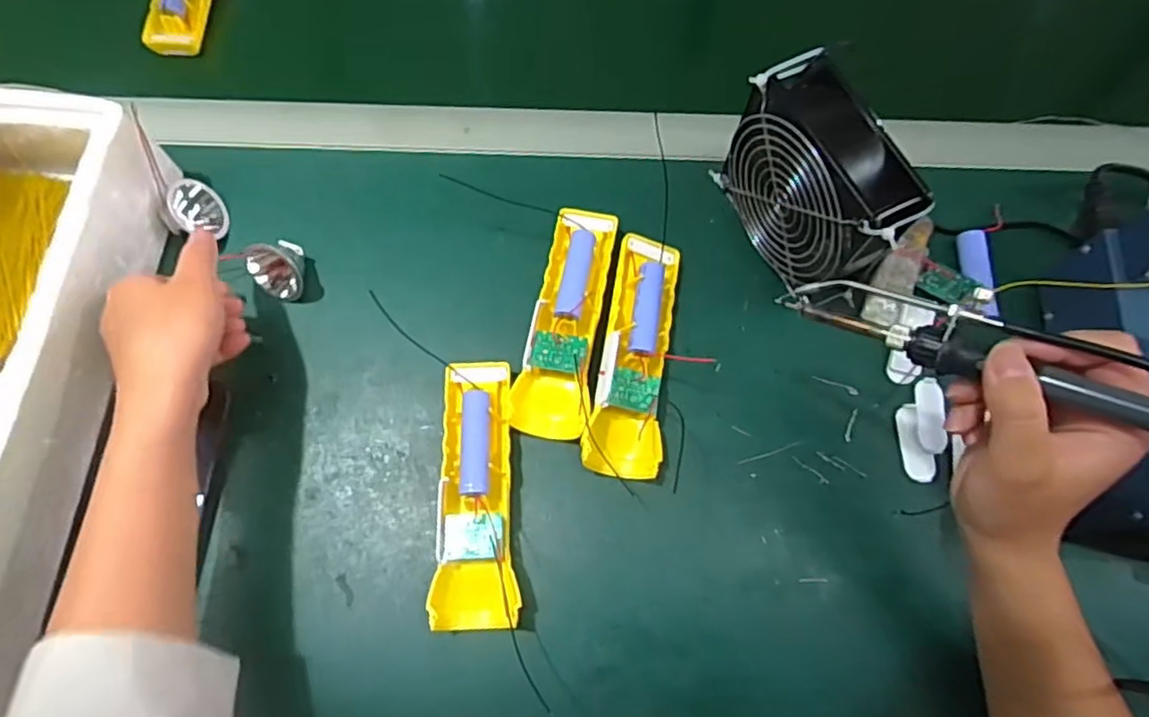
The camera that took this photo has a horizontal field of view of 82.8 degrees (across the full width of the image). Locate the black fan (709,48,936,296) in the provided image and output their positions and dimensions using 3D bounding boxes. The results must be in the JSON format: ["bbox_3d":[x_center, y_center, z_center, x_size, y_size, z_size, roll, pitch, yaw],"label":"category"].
[{"bbox_3d":[0.157,-0.105,0.426,0.047,0.128,0.132,-26,73,-9],"label":"black fan"}]

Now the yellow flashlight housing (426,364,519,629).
[{"bbox_3d":[-0.061,0.081,0.414,0.049,0.026,0.165,-1,71,-1],"label":"yellow flashlight housing"}]

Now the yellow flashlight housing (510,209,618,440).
[{"bbox_3d":[-0.003,-0.029,0.448,0.048,0.028,0.166,12,71,4],"label":"yellow flashlight housing"}]

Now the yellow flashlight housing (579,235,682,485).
[{"bbox_3d":[0.041,-0.005,0.440,0.048,0.035,0.165,8,71,2],"label":"yellow flashlight housing"}]

